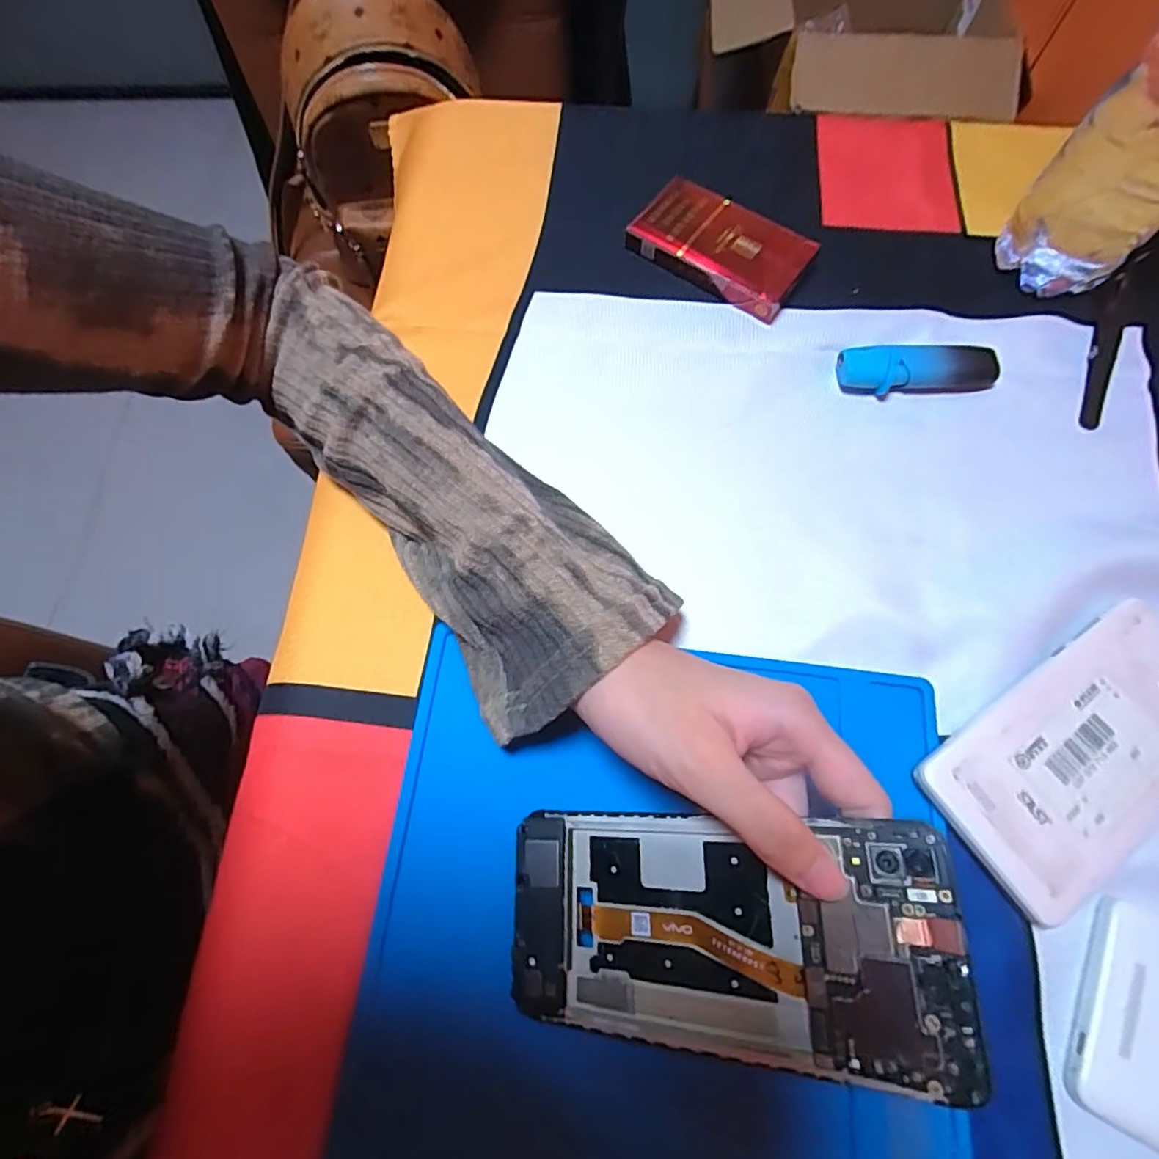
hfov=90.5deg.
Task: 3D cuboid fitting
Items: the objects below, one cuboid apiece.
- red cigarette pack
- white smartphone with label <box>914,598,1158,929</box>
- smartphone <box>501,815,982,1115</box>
[{"bbox_3d":[0.081,-0.195,0.337,0.099,0.019,0.051,33,74,12],"label":"red cigarette pack"},{"bbox_3d":[0.217,0.073,0.244,0.143,0.009,0.071,-32,73,-10],"label":"white smartphone with label"},{"bbox_3d":[0.043,0.119,0.194,0.147,0.008,0.071,-9,68,27],"label":"smartphone"}]

